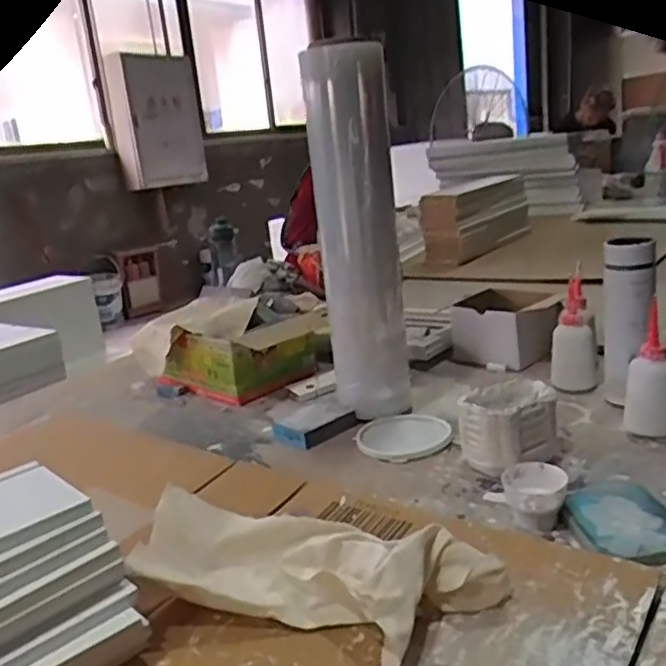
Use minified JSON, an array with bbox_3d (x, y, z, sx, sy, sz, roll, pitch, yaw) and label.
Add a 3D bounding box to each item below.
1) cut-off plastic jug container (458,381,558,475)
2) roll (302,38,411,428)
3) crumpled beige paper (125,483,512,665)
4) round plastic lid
[{"bbox_3d":[0.212,0.112,0.831,0.121,0.084,0.086,-18,18,-34],"label":"cut-off plastic jug container"},{"bbox_3d":[0.038,-0.118,0.946,0.104,0.506,0.101,-6,16,2],"label":"roll"},{"bbox_3d":[-0.029,0.208,0.607,0.330,0.067,0.115,0,17,27],"label":"crumpled beige paper"},{"bbox_3d":[0.099,0.139,0.942,0.130,0.017,0.130,-7,15,2],"label":"round plastic lid"}]

